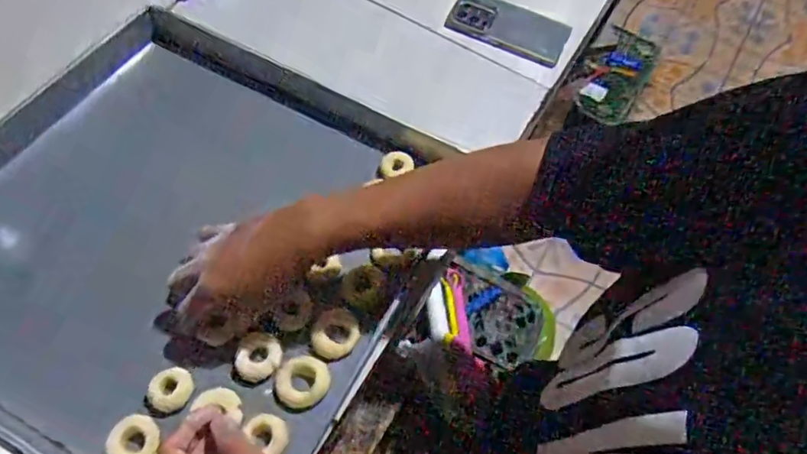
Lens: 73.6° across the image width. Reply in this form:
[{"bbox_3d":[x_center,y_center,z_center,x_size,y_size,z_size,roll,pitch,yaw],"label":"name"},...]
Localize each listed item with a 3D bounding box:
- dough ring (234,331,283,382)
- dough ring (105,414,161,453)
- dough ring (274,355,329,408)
[{"bbox_3d":[-0.138,0.124,0.517,0.040,0.014,0.045,9,64,1],"label":"dough ring"},{"bbox_3d":[-0.236,0.189,0.474,0.039,0.020,0.042,1,64,-3],"label":"dough ring"},{"bbox_3d":[-0.096,0.147,0.513,0.047,0.010,0.049,1,64,-3],"label":"dough ring"}]

